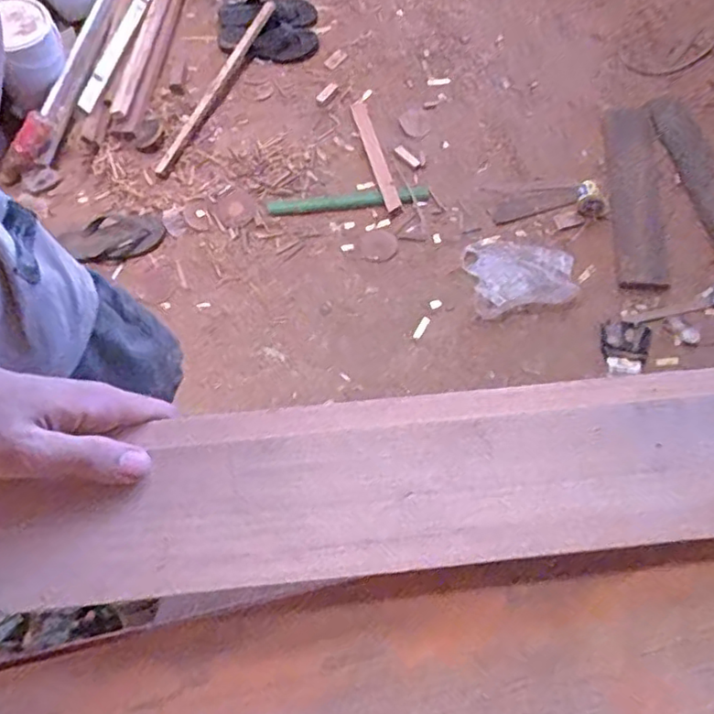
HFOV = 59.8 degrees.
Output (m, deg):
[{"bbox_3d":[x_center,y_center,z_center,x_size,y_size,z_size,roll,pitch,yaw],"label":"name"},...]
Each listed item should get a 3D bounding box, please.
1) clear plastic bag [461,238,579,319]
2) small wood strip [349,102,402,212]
[{"bbox_3d":[0.372,-0.194,1.425,0.237,0.055,0.199,-8,68,-3],"label":"clear plastic bag"},{"bbox_3d":[0.046,-0.512,1.578,0.043,0.015,0.349,-10,64,-15],"label":"small wood strip"}]

